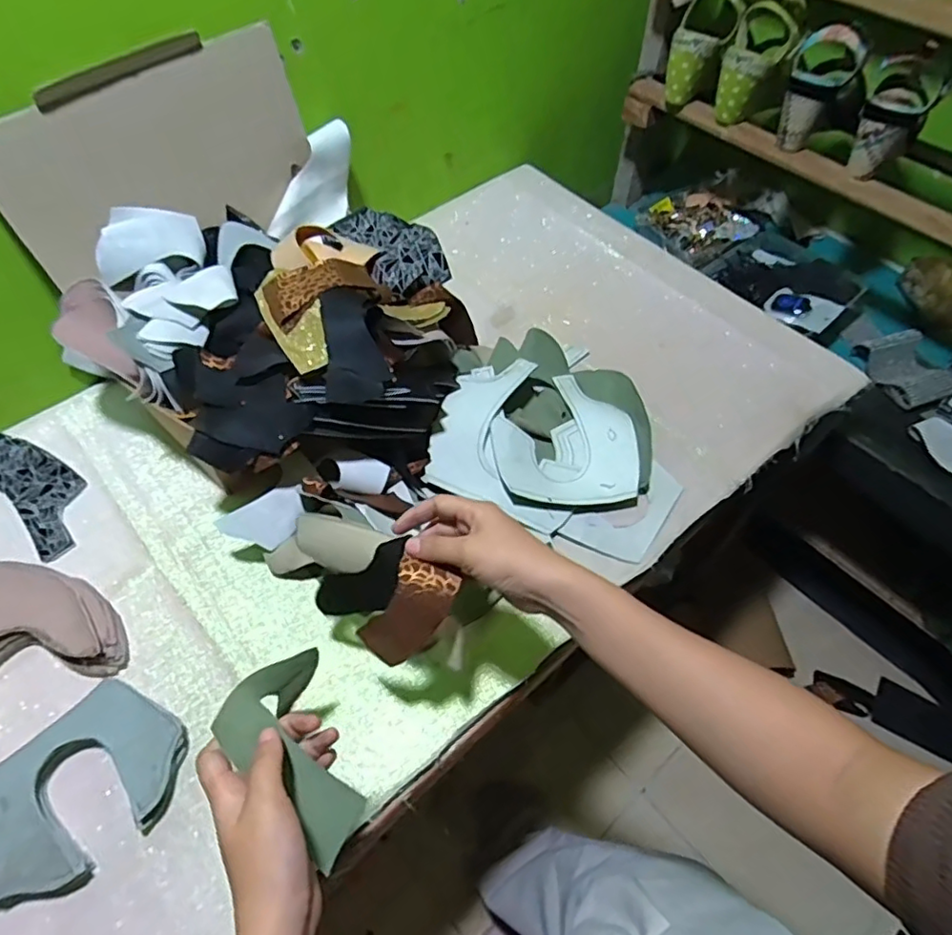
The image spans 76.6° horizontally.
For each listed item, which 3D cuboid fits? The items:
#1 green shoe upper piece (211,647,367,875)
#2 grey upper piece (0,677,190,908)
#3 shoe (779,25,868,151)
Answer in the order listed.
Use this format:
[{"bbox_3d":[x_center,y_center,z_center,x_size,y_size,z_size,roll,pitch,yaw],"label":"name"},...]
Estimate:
[{"bbox_3d":[-0.112,0.183,0.398,0.069,0.072,0.125,-35,63,-22],"label":"green shoe upper piece"},{"bbox_3d":[-0.319,0.260,0.490,0.118,0.027,0.155,39,63,22],"label":"grey upper piece"},{"bbox_3d":[0.443,-0.498,0.787,0.080,0.125,0.091,26,59,15],"label":"shoe"}]

